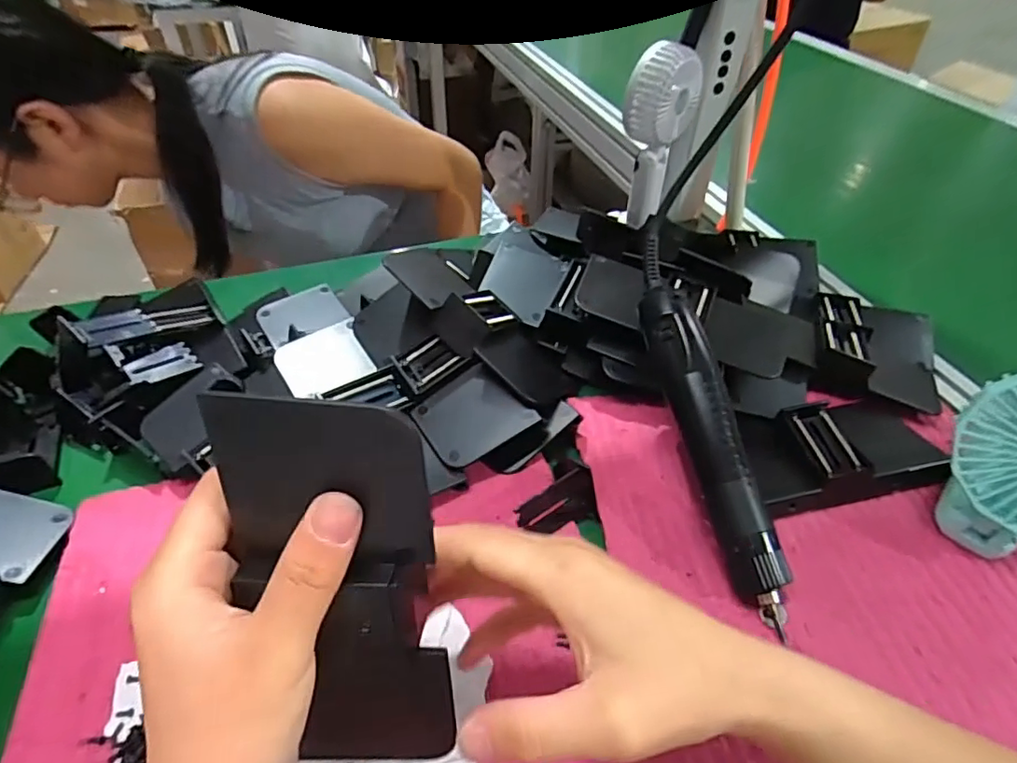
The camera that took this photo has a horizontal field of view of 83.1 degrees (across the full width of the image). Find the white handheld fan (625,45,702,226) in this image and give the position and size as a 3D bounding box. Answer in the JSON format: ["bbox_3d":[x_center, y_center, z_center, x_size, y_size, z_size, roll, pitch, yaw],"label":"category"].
[{"bbox_3d":[0.148,-0.242,0.576,0.074,0.165,0.041,-32,53,-30],"label":"white handheld fan"}]

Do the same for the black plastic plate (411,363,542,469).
[{"bbox_3d":[-0.025,0.024,0.398,0.068,0.006,0.062,-36,67,-5],"label":"black plastic plate"}]

